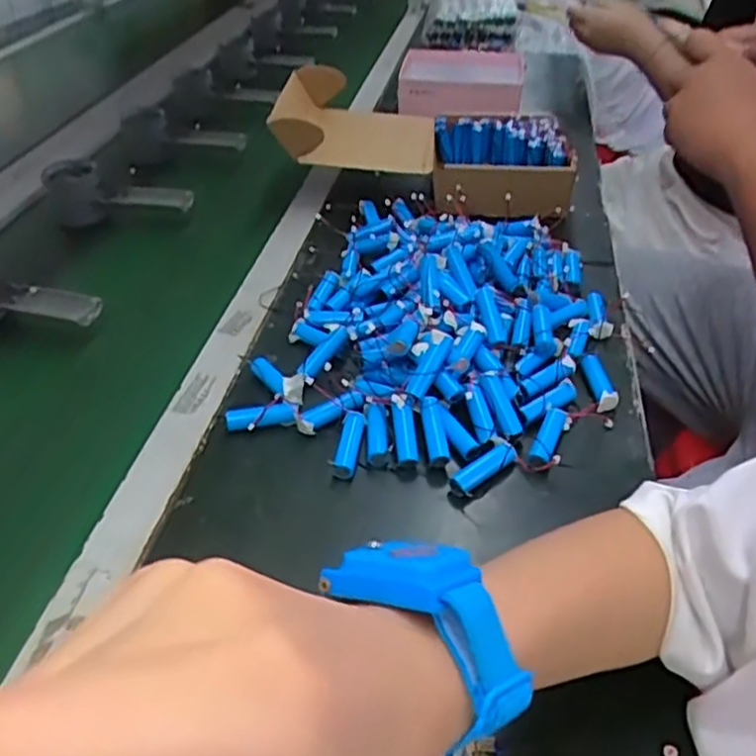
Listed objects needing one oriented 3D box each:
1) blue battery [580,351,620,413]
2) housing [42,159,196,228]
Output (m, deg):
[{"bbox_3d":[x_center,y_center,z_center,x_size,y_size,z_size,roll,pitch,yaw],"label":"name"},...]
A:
[{"bbox_3d":[0.169,0.002,0.533,0.018,0.015,0.052,-4,40,-5],"label":"blue battery"},{"bbox_3d":[-0.275,-0.183,0.746,0.159,0.055,0.061,12,42,15],"label":"housing"}]

